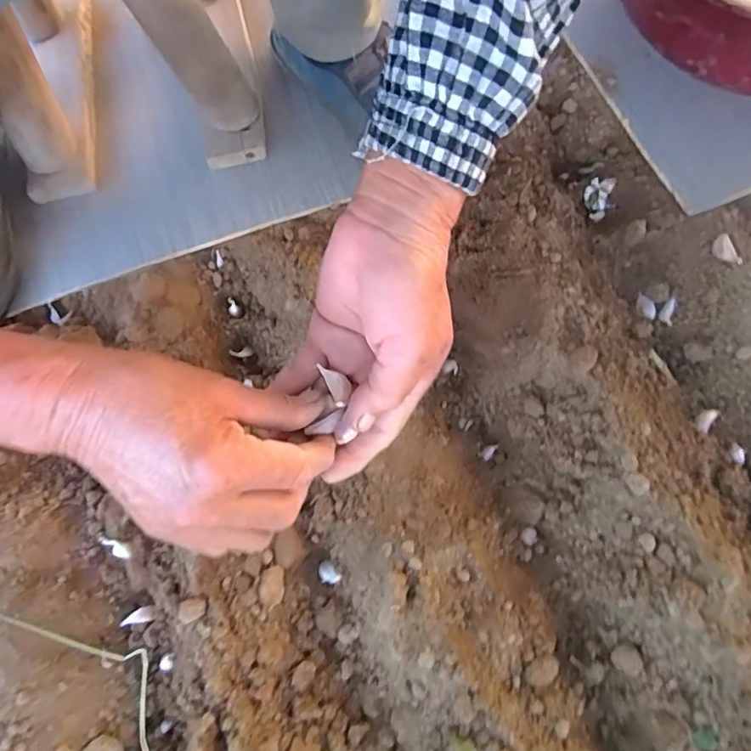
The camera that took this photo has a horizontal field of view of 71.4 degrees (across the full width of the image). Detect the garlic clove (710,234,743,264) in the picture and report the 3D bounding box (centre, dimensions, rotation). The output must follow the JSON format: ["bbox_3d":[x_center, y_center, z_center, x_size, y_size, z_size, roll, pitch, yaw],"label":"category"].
[{"bbox_3d":[0.251,-0.089,0.373,0.010,0.007,0.025,-20,72,-1],"label":"garlic clove"}]

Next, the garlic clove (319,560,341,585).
[{"bbox_3d":[-0.033,0.138,0.364,0.012,0.009,0.017,-41,73,-7],"label":"garlic clove"}]

